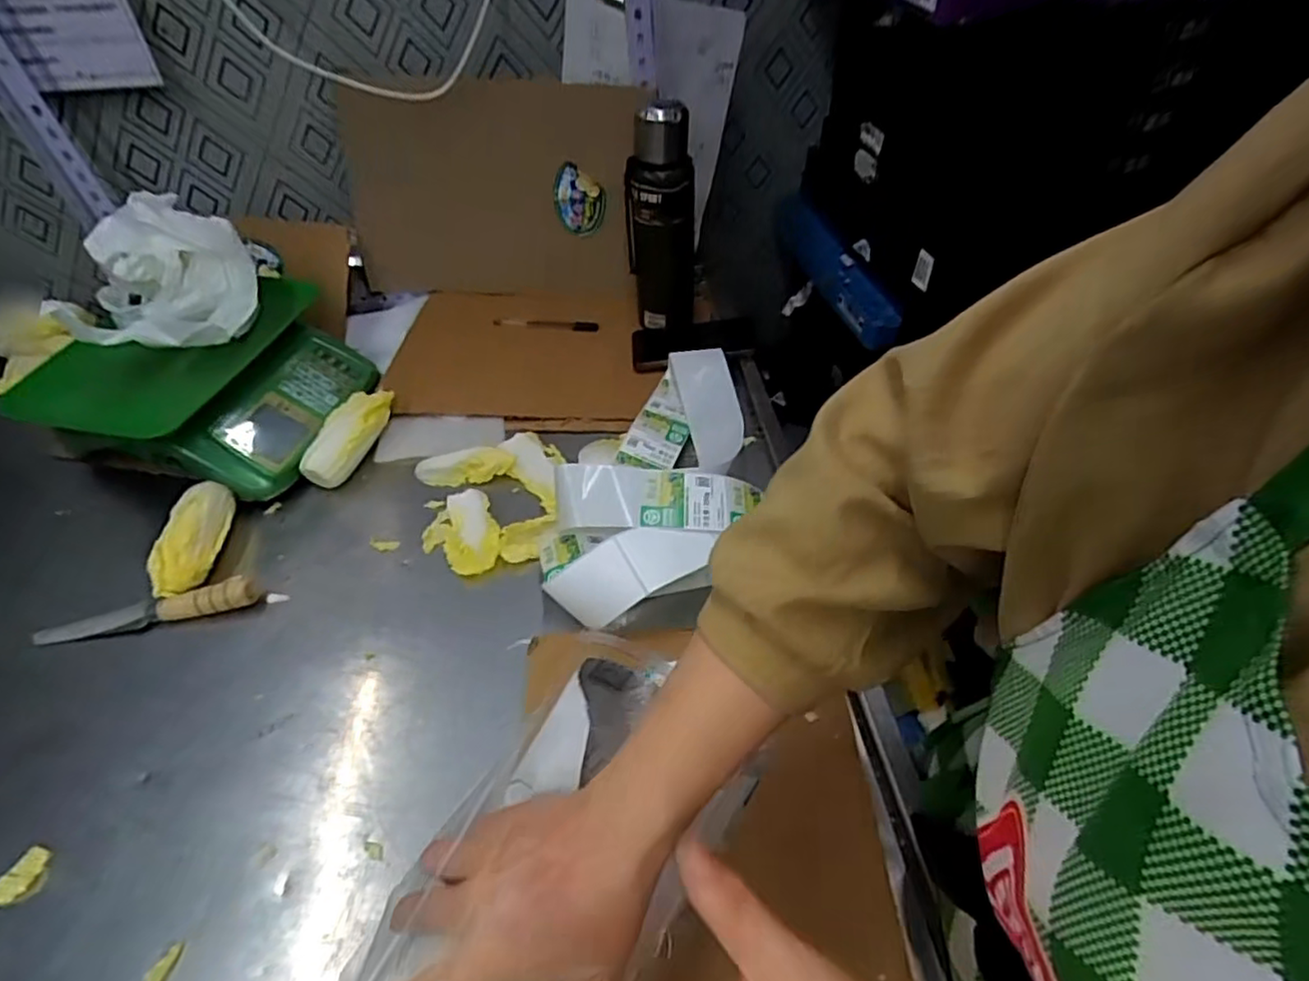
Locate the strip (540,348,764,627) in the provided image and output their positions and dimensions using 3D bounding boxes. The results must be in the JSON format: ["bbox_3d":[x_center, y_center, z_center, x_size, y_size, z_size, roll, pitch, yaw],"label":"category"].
[{"bbox_3d":[0.021,-0.019,0.676,0.167,0.093,0.365,18,50,18],"label":"strip"}]

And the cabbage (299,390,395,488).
[{"bbox_3d":[-0.346,-0.059,0.753,0.059,0.052,0.127,8,48,9],"label":"cabbage"}]

